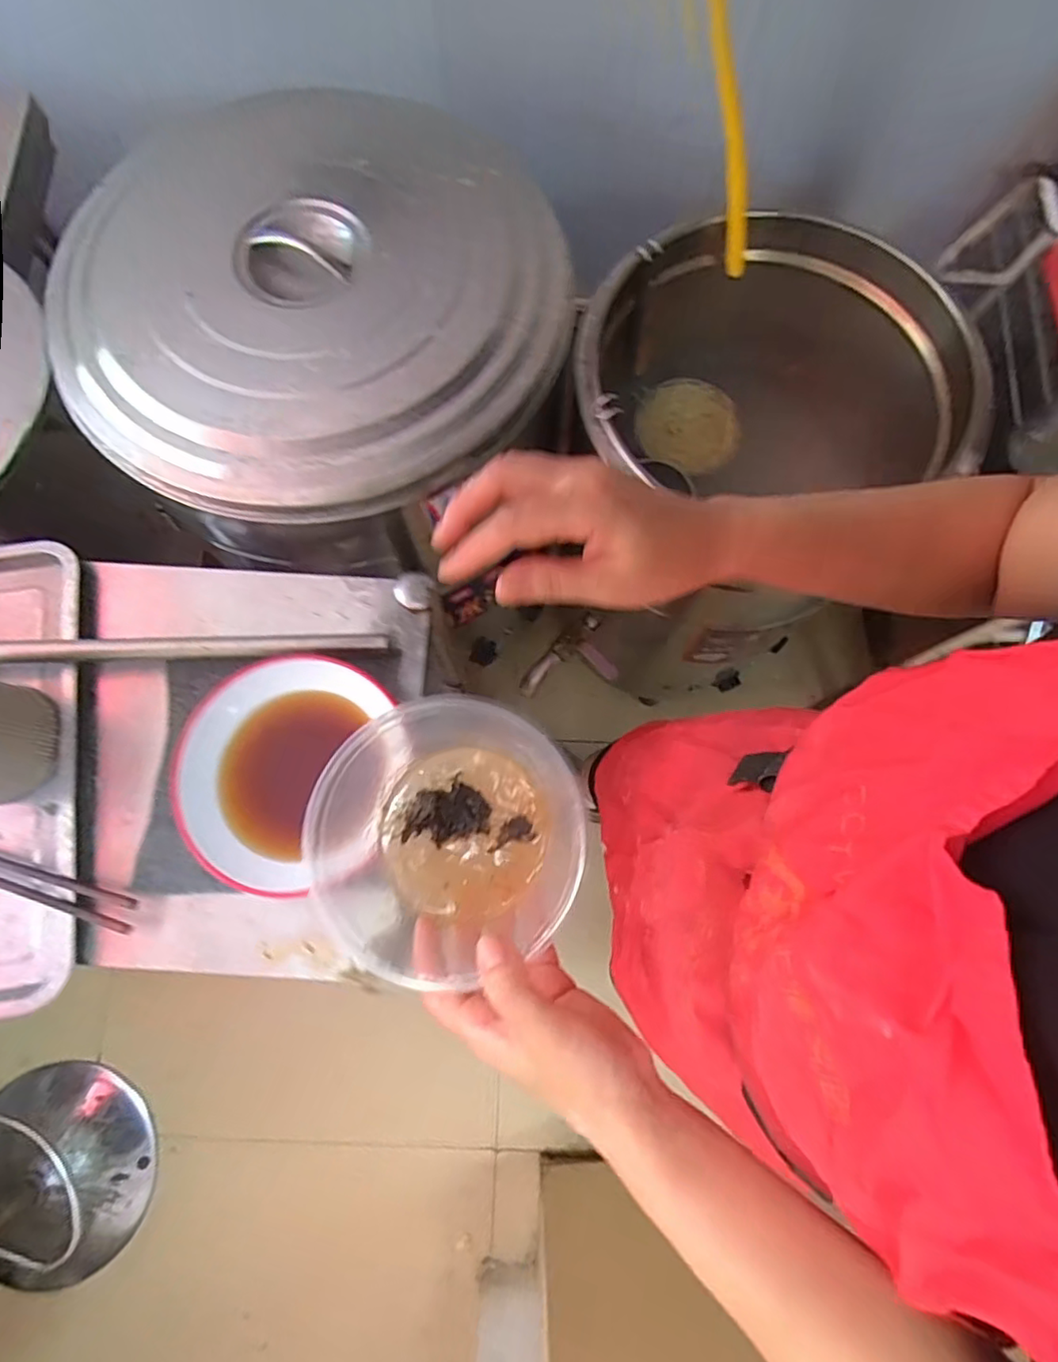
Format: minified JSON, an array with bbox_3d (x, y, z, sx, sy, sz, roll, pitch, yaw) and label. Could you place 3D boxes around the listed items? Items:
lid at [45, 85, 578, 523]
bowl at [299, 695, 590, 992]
[{"bbox_3d":[-0.216,-0.387,0.616,0.489,0.037,0.471,0,77,0],"label":"lid"},{"bbox_3d":[-0.052,0.090,0.361,0.163,0.057,0.151,0,77,0],"label":"bowl"}]

